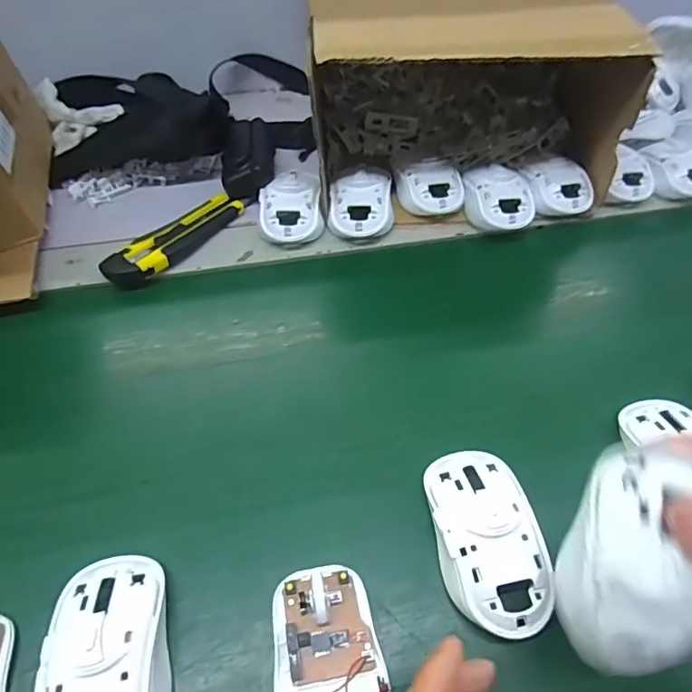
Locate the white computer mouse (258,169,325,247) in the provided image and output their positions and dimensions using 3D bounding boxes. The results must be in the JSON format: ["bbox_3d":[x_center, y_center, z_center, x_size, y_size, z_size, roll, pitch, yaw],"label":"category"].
[{"bbox_3d":[-0.051,-0.129,0.477,0.056,0.031,0.087,-4,56,-4],"label":"white computer mouse"}]

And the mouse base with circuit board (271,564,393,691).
[{"bbox_3d":[-0.009,0.167,0.267,0.057,0.030,0.095,-8,56,-7],"label":"mouse base with circuit board"}]

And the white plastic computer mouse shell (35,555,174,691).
[{"bbox_3d":[-0.124,0.163,0.262,0.057,0.031,0.104,-10,57,-8],"label":"white plastic computer mouse shell"}]

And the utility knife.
[{"bbox_3d":[-0.150,-0.095,0.458,0.039,0.024,0.136,39,64,22],"label":"utility knife"}]

